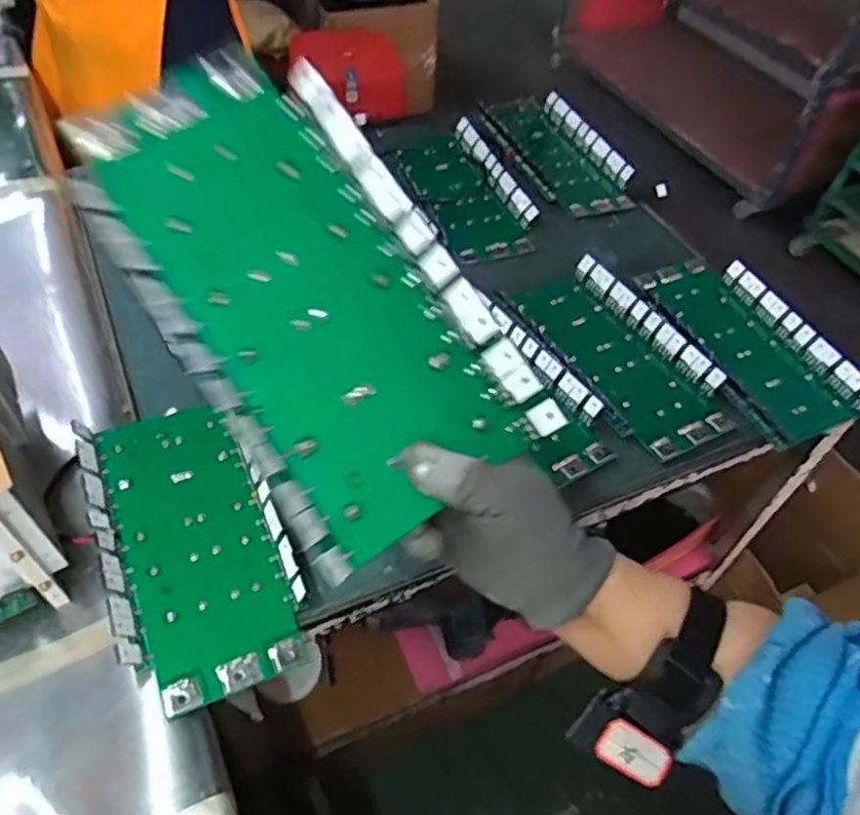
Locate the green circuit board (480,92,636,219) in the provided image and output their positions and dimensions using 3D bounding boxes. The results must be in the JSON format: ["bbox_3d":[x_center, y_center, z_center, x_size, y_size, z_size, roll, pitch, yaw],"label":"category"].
[{"bbox_3d":[0.187,-0.401,1.082,0.144,0.056,0.330,-13,53,-21],"label":"green circuit board"}]

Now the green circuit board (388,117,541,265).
[{"bbox_3d":[0.048,-0.308,0.990,0.161,0.030,0.280,-19,55,-21],"label":"green circuit board"}]

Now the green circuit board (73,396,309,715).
[{"bbox_3d":[-0.211,0.114,0.616,0.142,0.041,0.284,-17,54,-20],"label":"green circuit board"}]

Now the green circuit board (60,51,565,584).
[{"bbox_3d":[-0.069,-0.068,0.381,0.149,0.038,0.281,-34,86,-10],"label":"green circuit board"}]

